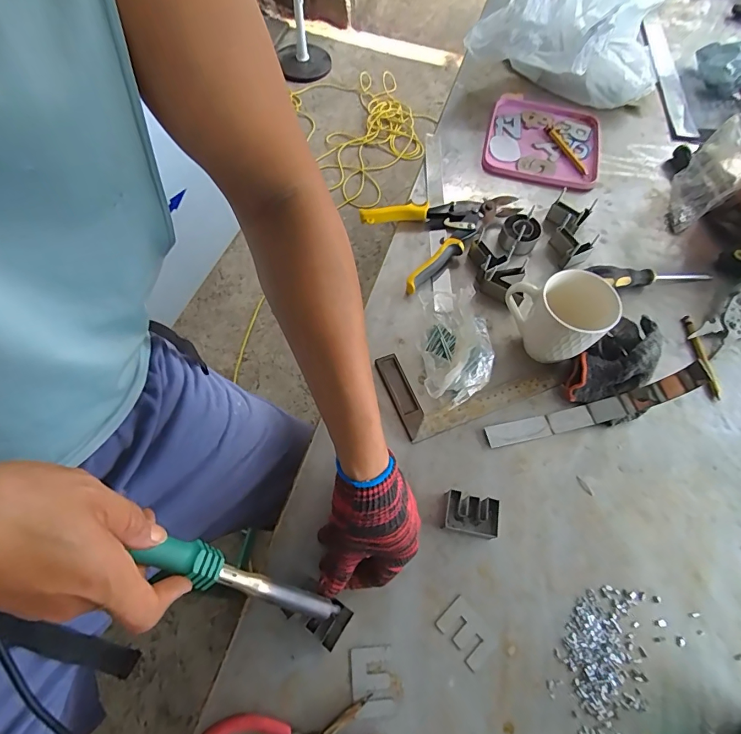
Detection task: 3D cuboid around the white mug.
[{"bbox_3d":[0.224,-0.060,0.507,0.081,0.108,0.106,-28,68,-15],"label":"white mug"}]

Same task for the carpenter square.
[{"bbox_3d":[0.128,0.008,0.528,0.220,0.009,0.111,-18,66,-11],"label":"carpenter square"}]

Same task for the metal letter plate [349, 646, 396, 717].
[{"bbox_3d":[0.001,0.290,0.389,0.038,0.005,0.050,-3,64,-4],"label":"metal letter plate"}]

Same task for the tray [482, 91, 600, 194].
[{"bbox_3d":[0.295,-0.387,0.719,0.187,0.021,0.198,16,65,5],"label":"tray"}]

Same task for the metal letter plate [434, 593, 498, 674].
[{"bbox_3d":[0.094,0.258,0.407,0.036,0.004,0.053,-37,71,-18],"label":"metal letter plate"}]

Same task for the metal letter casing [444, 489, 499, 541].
[{"bbox_3d":[0.106,0.156,0.444,0.051,0.026,0.038,15,65,5],"label":"metal letter casing"}]

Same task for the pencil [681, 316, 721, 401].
[{"bbox_3d":[0.426,-0.015,0.543,0.012,0.012,0.119,2,64,-1],"label":"pencil"}]

